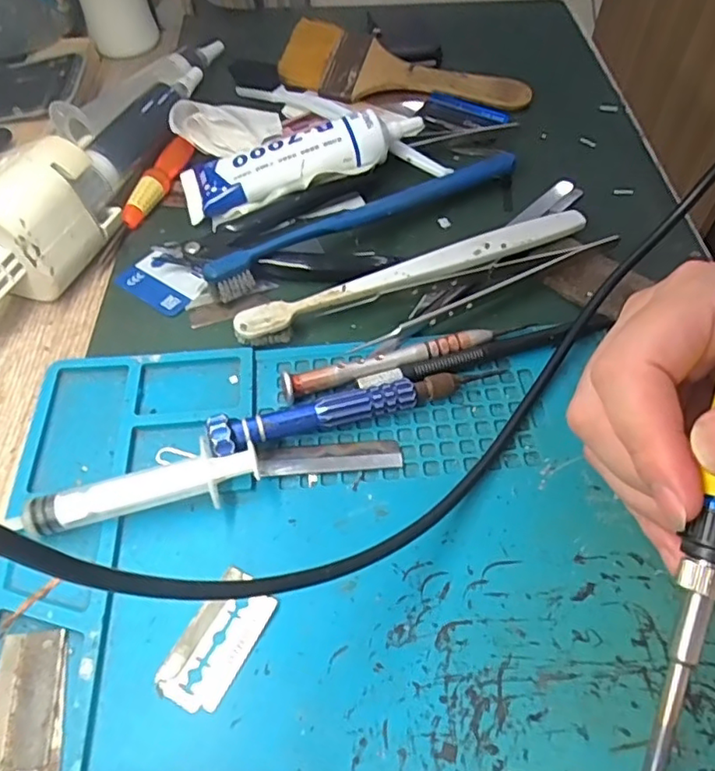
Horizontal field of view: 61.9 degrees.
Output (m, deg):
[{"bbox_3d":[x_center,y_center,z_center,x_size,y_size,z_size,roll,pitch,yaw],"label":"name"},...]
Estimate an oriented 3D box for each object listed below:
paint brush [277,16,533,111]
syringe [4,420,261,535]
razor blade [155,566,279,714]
[{"bbox_3d":[0.031,-0.210,0.397,0.163,0.019,0.065,12,55,8],"label":"paint brush"},{"bbox_3d":[-0.077,0.040,0.216,0.084,0.017,0.022,-18,56,-12],"label":"syringe"},{"bbox_3d":[-0.045,0.082,0.193,0.022,0.004,0.043,23,58,16],"label":"razor blade"}]

